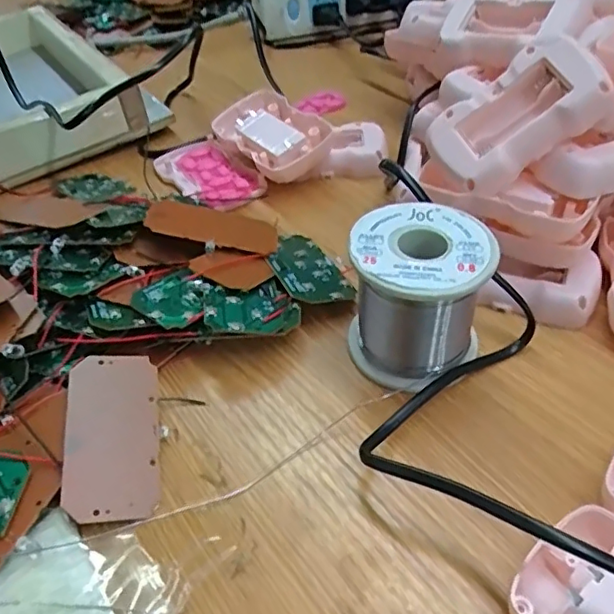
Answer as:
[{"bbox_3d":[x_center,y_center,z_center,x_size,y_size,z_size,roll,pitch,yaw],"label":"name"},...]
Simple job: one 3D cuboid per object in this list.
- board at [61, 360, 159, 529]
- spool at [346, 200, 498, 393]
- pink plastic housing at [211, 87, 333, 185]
[{"bbox_3d":[-0.083,0.054,0.252,0.037,0.004,0.074,0,53,-17],"label":"board"},{"bbox_3d":[0.049,-0.006,0.273,0.058,0.061,0.055,-3,44,3],"label":"spool"},{"bbox_3d":[-0.025,-0.118,0.412,0.051,0.032,0.085,-30,49,-23],"label":"pink plastic housing"}]

